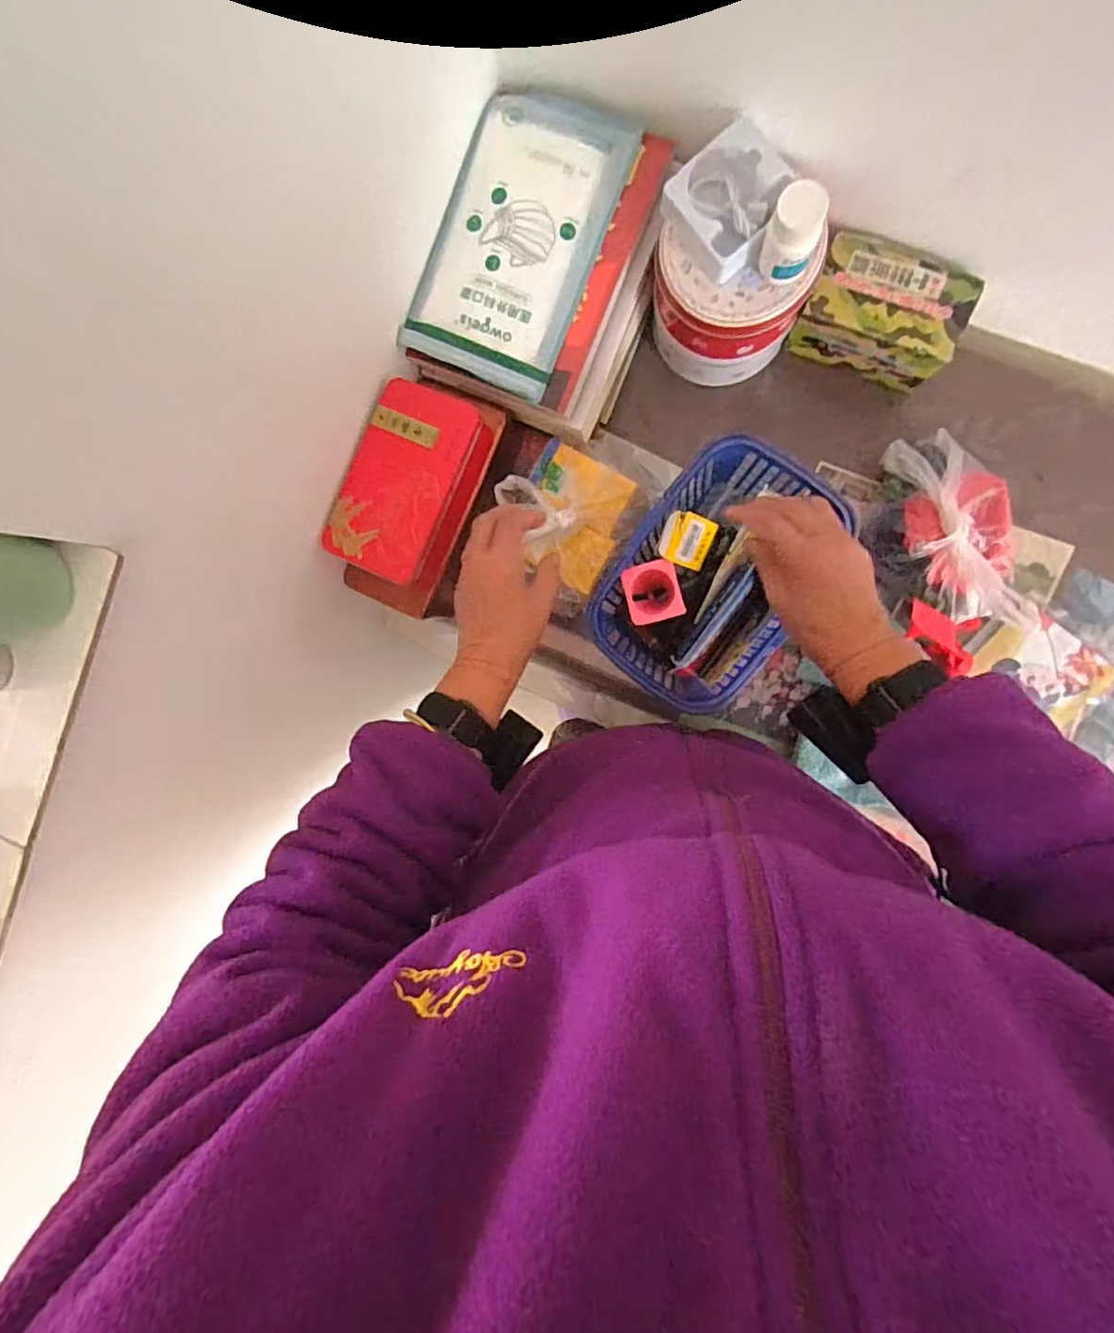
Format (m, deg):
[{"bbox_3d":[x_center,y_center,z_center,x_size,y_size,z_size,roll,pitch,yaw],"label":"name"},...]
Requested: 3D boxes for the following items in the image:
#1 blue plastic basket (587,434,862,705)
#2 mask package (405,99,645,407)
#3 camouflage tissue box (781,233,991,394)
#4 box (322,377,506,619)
[{"bbox_3d":[0.149,-0.080,0.530,0.164,0.108,0.223,32,97,4],"label":"blue plastic basket"},{"bbox_3d":[-0.033,-0.366,0.487,0.137,0.014,0.227,24,97,2],"label":"mask package"},{"bbox_3d":[0.295,-0.321,0.516,0.132,0.067,0.084,22,97,6],"label":"camouflage tissue box"},{"bbox_3d":[-0.137,-0.156,0.523,0.103,0.058,0.199,22,97,6],"label":"box"}]

